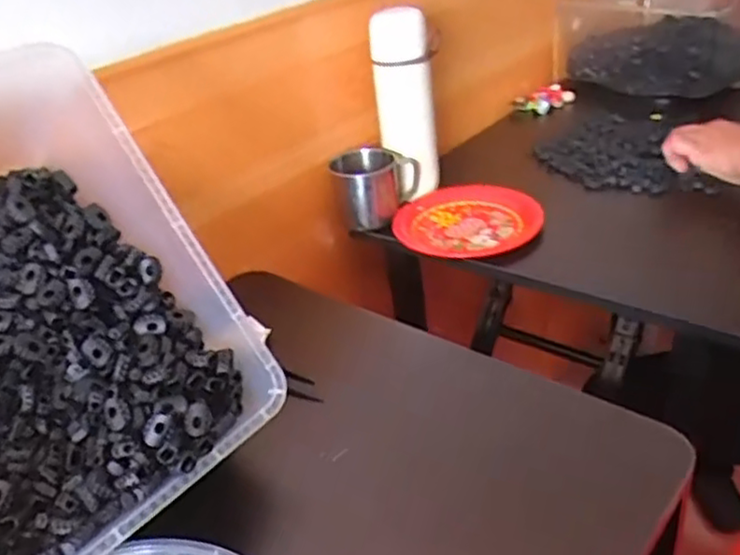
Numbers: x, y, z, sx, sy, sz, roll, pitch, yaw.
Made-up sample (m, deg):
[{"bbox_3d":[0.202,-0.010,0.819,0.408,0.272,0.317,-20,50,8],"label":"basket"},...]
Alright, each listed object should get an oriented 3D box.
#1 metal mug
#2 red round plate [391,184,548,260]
[{"bbox_3d":[0.004,-0.115,0.847,0.074,0.078,0.096,14,37,30],"label":"metal mug"},{"bbox_3d":[0.112,-0.067,0.815,0.163,0.034,0.151,-5,31,3],"label":"red round plate"}]

